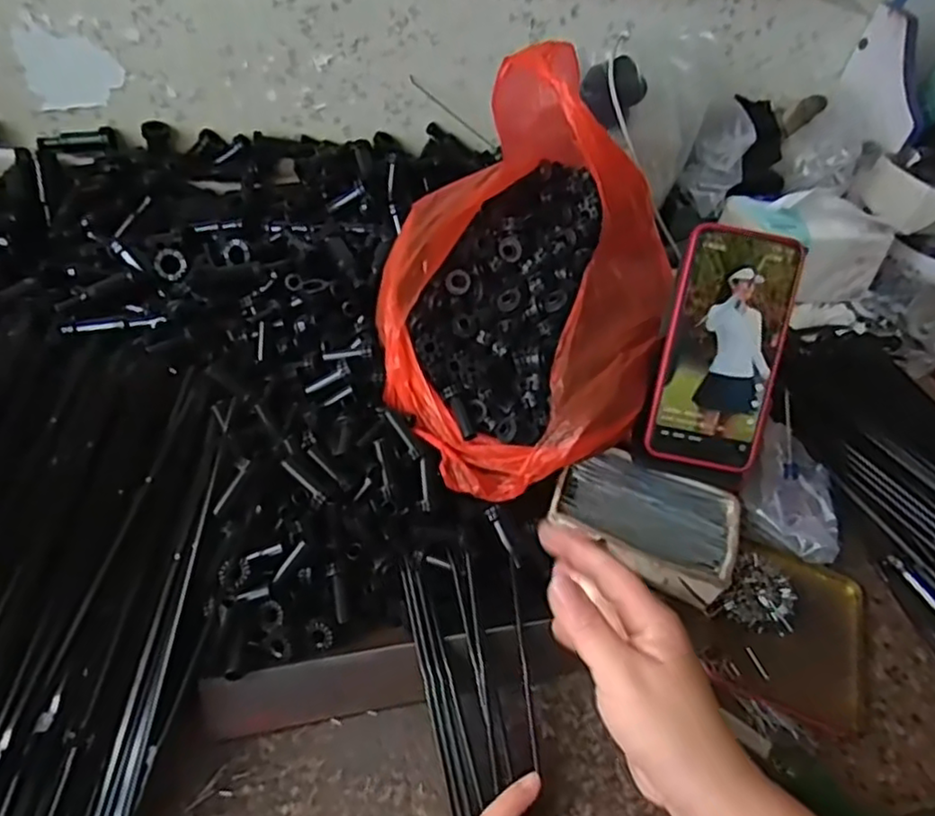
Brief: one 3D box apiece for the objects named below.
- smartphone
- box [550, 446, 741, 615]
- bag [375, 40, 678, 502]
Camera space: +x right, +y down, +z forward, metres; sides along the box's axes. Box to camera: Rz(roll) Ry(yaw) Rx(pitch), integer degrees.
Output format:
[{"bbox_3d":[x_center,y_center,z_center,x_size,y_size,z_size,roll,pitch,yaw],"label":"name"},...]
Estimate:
[{"bbox_3d":[0.177,-0.041,0.462,0.076,0.163,0.012,12,8,6],"label":"smartphone"},{"bbox_3d":[0.128,0.078,0.481,0.126,0.034,0.089,24,54,8],"label":"box"},{"bbox_3d":[0.043,-0.099,0.472,0.203,0.194,0.248,15,44,9],"label":"bag"}]

